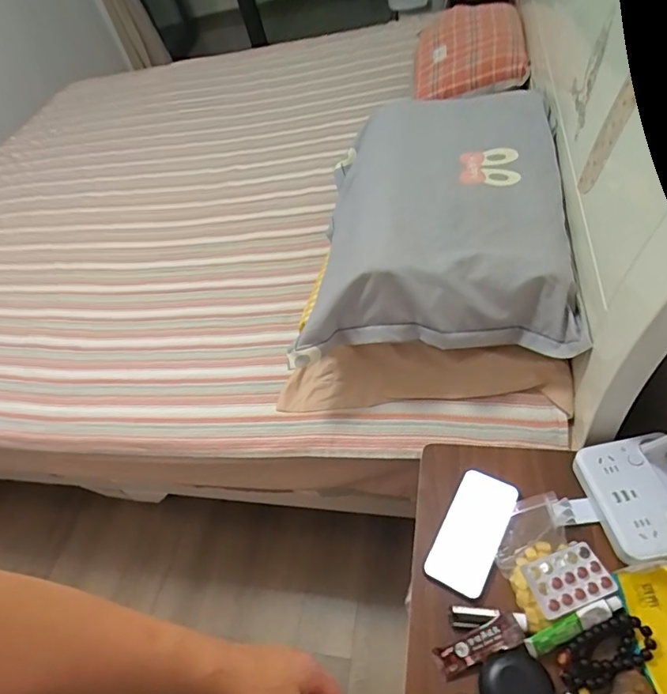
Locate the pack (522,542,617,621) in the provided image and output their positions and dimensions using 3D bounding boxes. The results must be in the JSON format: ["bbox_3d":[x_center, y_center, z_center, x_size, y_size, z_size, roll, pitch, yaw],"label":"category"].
[{"bbox_3d":[0.259,0.256,0.533,0.084,0.009,0.057,-17,47,-7],"label":"pack"}]

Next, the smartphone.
[{"bbox_3d":[0.175,0.230,0.606,0.071,0.009,0.147,23,65,24],"label":"smartphone"}]

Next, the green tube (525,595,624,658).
[{"bbox_3d":[0.255,0.295,0.511,0.111,0.016,0.018,-26,48,-4],"label":"green tube"}]

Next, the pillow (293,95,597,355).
[{"bbox_3d":[0.205,-0.255,0.895,0.397,0.152,0.598,6,47,10],"label":"pillow"}]

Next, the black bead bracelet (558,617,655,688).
[{"bbox_3d":[0.279,0.314,0.497,0.099,0.014,0.044,-29,48,1],"label":"black bead bracelet"}]

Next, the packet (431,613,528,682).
[{"bbox_3d":[0.157,0.326,0.524,0.100,0.008,0.030,-33,47,7],"label":"packet"}]

